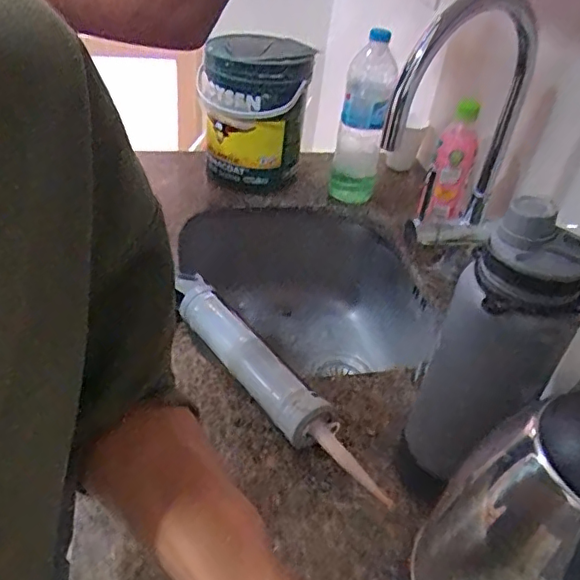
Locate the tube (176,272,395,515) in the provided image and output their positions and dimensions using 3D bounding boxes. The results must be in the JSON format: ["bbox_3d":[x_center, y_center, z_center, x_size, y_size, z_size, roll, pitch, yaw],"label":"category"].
[{"bbox_3d":[-0.022,0.097,0.612,0.051,0.053,0.351,-22,47,-32],"label":"tube"}]

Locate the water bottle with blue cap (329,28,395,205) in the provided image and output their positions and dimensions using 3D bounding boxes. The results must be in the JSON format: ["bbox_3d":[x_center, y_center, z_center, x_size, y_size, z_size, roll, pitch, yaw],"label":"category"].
[{"bbox_3d":[0.120,-0.274,0.941,0.078,0.260,0.087,12,38,6],"label":"water bottle with blue cap"}]

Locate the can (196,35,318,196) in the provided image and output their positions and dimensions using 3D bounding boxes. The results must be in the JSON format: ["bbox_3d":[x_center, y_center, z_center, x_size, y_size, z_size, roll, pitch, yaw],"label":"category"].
[{"bbox_3d":[-0.065,-0.305,0.988,0.184,0.213,0.168,3,38,-6],"label":"can"}]

